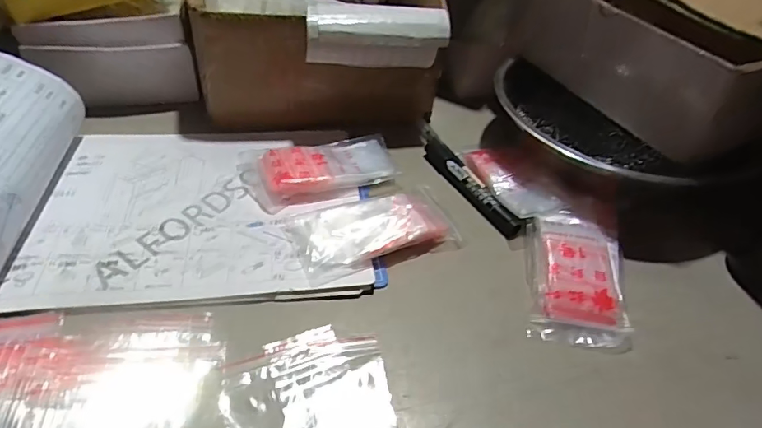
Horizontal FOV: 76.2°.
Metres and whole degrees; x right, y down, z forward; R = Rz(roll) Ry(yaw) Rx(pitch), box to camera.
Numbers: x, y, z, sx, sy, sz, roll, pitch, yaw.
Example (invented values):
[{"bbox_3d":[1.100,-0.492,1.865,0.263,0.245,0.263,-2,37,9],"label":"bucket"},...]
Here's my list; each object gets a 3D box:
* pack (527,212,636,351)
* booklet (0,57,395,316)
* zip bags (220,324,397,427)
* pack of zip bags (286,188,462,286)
[{"bbox_3d":[0.159,0.048,0.389,0.077,0.026,0.114,10,44,4],"label":"pack"},{"bbox_3d":[-0.225,-0.033,0.378,0.416,0.089,0.201,0,44,-8],"label":"booklet"},{"bbox_3d":[-0.048,0.111,0.314,0.102,0.006,0.074,-4,45,-12],"label":"zip bags"},{"bbox_3d":[-0.004,0.009,0.410,0.136,0.021,0.069,-13,47,-20],"label":"pack of zip bags"}]

